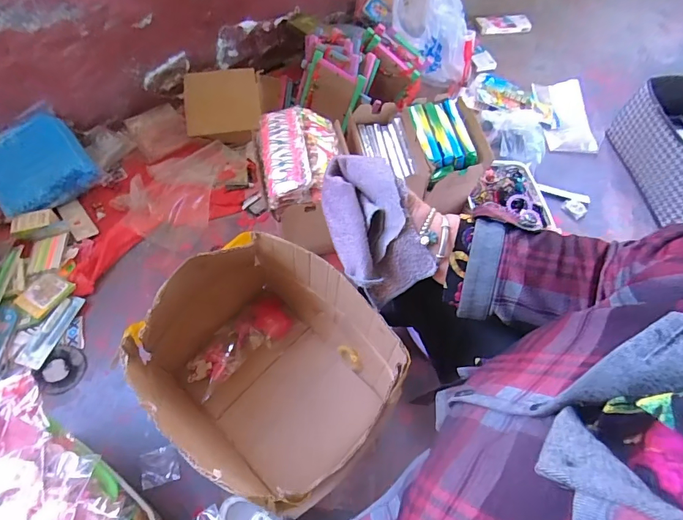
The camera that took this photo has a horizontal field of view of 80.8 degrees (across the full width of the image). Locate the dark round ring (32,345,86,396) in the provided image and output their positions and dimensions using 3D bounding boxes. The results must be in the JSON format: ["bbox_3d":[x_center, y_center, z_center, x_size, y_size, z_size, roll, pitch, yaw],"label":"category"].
[{"bbox_3d":[-0.563,0.223,0.810,0.088,0.017,0.092,2,60,-3],"label":"dark round ring"}]

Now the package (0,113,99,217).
[{"bbox_3d":[-0.751,-0.229,0.993,0.212,0.129,0.178,-34,68,-21],"label":"package"}]

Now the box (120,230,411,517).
[{"bbox_3d":[-0.127,0.189,0.710,0.377,0.280,0.329,42,66,19],"label":"box"}]

